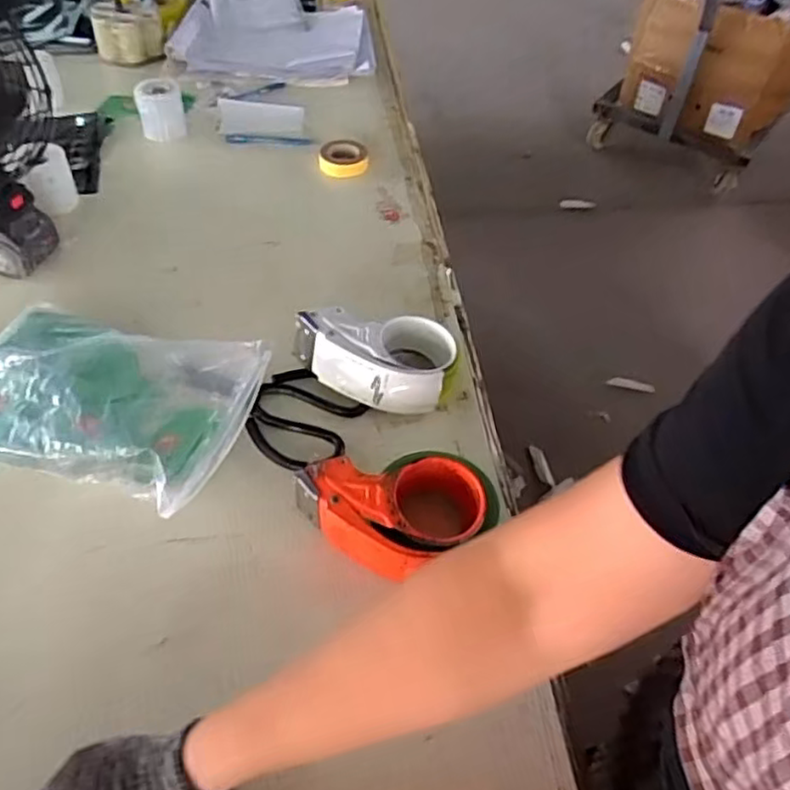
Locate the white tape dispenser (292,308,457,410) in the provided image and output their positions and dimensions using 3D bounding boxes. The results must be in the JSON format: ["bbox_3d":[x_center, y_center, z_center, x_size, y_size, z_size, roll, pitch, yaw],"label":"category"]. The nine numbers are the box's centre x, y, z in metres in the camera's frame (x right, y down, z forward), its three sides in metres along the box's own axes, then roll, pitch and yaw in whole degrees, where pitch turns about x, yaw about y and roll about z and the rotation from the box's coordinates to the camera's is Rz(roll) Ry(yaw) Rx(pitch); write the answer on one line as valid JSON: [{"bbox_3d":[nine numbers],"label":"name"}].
[{"bbox_3d":[-0.019,-0.032,0.690,0.165,0.068,0.087,0,50,-3],"label":"white tape dispenser"}]

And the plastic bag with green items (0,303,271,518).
[{"bbox_3d":[-0.277,0.002,0.643,0.284,0.079,0.187,14,51,9],"label":"plastic bag with green items"}]

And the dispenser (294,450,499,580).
[{"bbox_3d":[0.005,0.107,0.581,0.162,0.061,0.105,-7,51,-9],"label":"dispenser"}]

